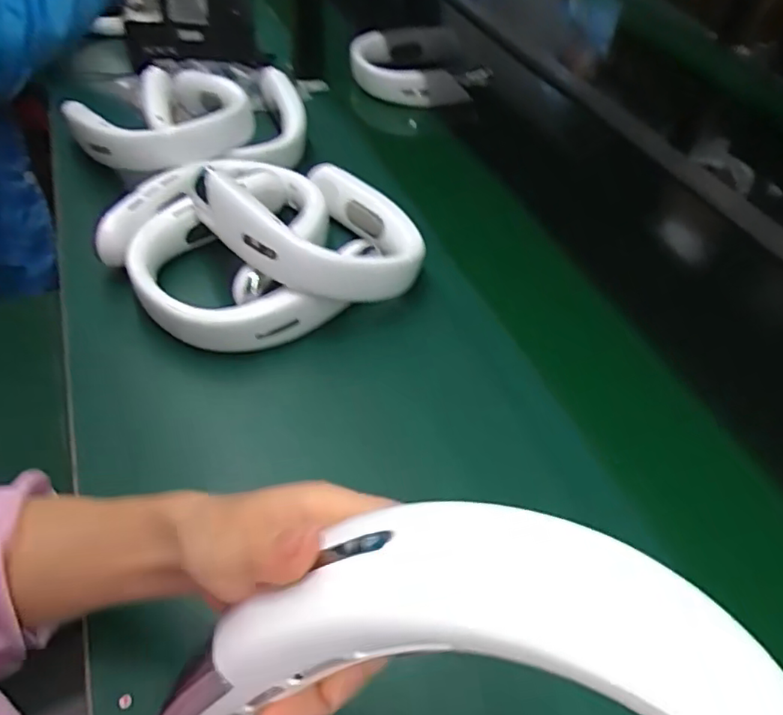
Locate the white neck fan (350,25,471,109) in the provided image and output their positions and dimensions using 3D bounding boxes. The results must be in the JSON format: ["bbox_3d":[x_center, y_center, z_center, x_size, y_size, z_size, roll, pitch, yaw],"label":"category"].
[{"bbox_3d":[0.031,-0.467,0.944,0.185,0.074,0.180,1,48,-4],"label":"white neck fan"}]

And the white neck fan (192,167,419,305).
[{"bbox_3d":[-0.071,-0.131,0.573,0.180,0.057,0.204,-13,46,-33],"label":"white neck fan"}]

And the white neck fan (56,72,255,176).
[{"bbox_3d":[-0.268,-0.284,0.685,0.187,0.048,0.184,-25,54,-24],"label":"white neck fan"}]

